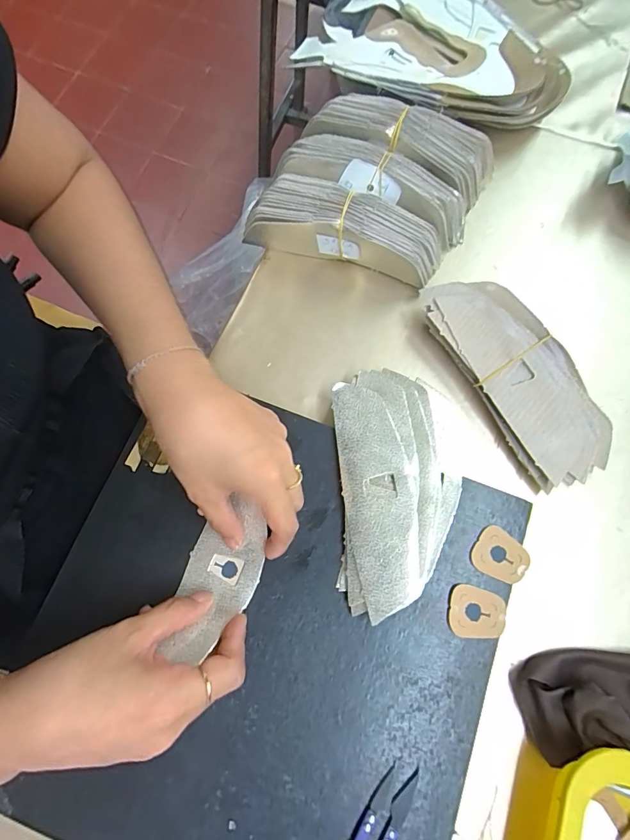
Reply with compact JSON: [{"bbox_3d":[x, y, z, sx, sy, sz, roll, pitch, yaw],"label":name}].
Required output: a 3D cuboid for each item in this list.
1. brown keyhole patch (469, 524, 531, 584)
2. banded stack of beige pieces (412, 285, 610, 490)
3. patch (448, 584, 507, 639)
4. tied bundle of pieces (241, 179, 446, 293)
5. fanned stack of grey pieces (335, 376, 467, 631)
[{"bbox_3d":[0.134,0.098,0.298,0.038,0.004,0.033,32,77,8],"label":"brown keyhole patch"},{"bbox_3d":[0.165,-0.038,0.345,0.072,0.034,0.187,-29,77,-8],"label":"banded stack of beige pieces"},{"bbox_3d":[0.113,0.135,0.289,0.037,0.004,0.033,13,75,3],"label":"patch"},{"bbox_3d":[0.029,-0.169,0.369,0.172,0.053,0.049,15,75,4],"label":"tied bundle of pieces"},{"bbox_3d":[0.067,0.045,0.306,0.100,0.020,0.173,-1,74,0],"label":"fanned stack of grey pieces"}]

